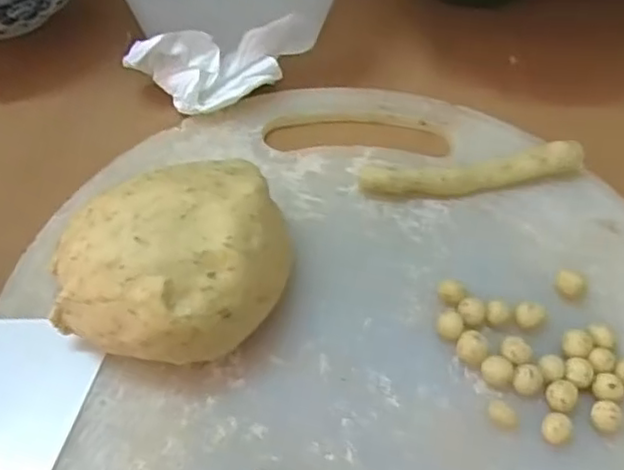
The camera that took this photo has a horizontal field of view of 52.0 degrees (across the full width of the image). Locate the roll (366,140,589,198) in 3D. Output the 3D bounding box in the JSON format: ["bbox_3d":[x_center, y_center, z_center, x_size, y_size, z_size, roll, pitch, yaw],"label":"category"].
[{"bbox_3d":[0.090,-0.033,0.353,0.125,0.014,0.022,-8,58,-9],"label":"roll"}]

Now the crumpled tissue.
[{"bbox_3d":[-0.058,-0.094,0.371,0.089,0.034,0.042,-5,57,-7],"label":"crumpled tissue"}]

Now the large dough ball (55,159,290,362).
[{"bbox_3d":[-0.056,0.015,0.285,0.077,0.064,0.094,24,58,11],"label":"large dough ball"}]

